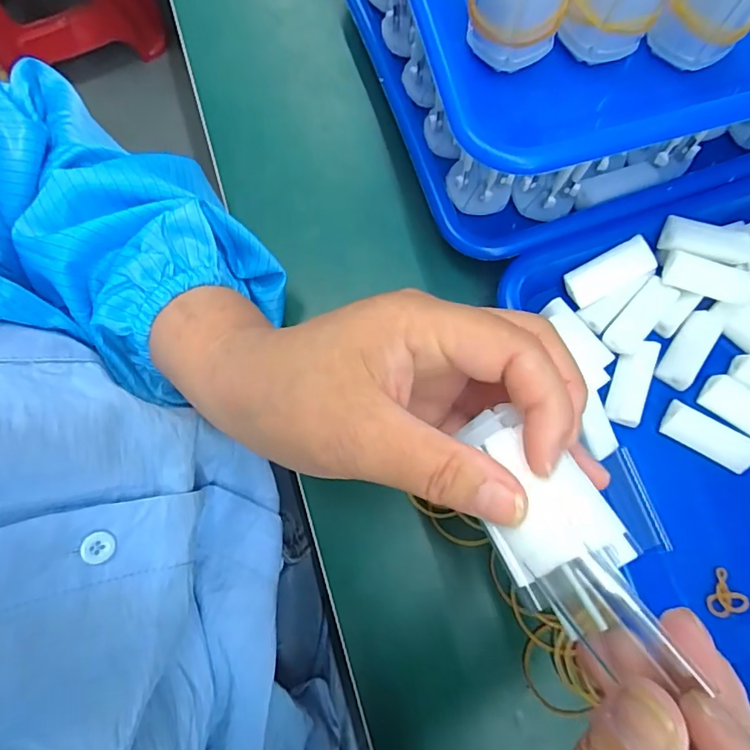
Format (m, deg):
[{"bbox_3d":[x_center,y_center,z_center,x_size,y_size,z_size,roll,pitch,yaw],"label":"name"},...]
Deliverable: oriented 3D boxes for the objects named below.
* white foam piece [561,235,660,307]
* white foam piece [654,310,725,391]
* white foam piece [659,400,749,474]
[{"bbox_3d":[0.130,-0.056,0.282,0.046,0.007,0.020,-28,78,10],"label":"white foam piece"},{"bbox_3d":[0.174,-0.014,0.283,0.018,0.007,0.047,36,80,8],"label":"white foam piece"},{"bbox_3d":[0.177,0.034,0.271,0.048,0.007,0.019,33,79,7],"label":"white foam piece"}]

